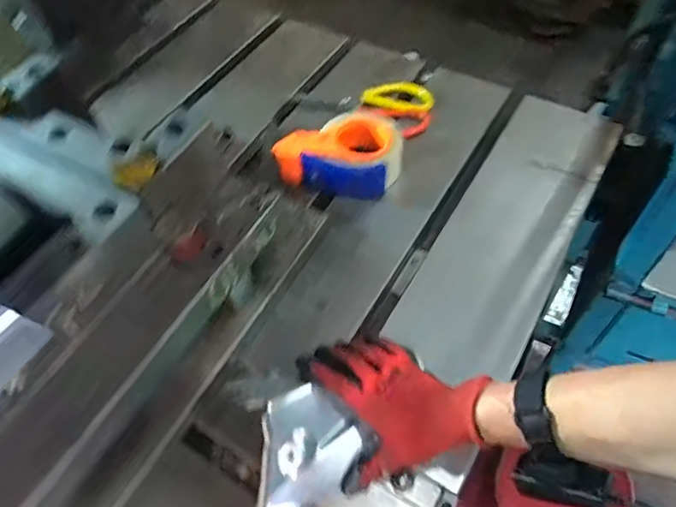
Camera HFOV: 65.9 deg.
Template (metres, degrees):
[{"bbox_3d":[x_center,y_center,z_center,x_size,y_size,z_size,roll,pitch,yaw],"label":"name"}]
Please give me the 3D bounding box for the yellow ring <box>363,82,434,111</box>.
[{"bbox_3d":[0.092,-0.241,0.793,0.106,0.016,0.040,11,97,8],"label":"yellow ring"}]

